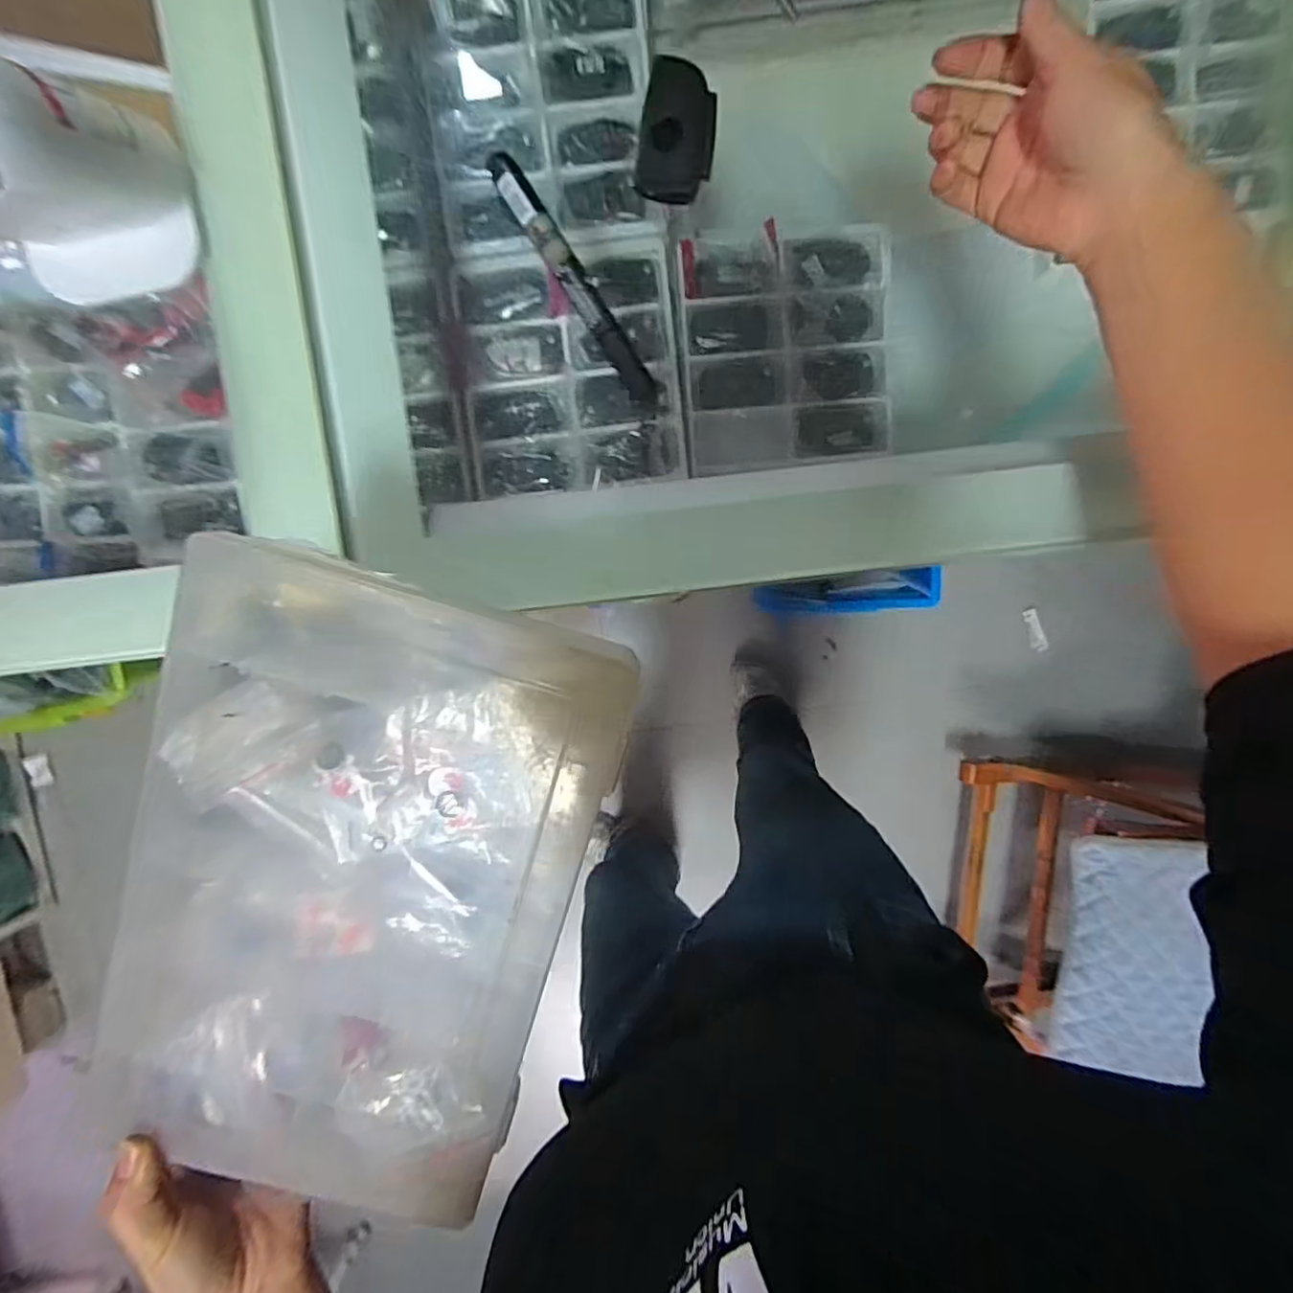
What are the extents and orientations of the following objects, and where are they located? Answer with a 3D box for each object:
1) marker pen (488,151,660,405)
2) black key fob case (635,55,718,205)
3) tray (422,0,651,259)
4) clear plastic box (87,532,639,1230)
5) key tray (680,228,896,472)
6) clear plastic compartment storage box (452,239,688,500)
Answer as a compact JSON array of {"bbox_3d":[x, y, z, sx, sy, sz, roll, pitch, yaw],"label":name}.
[{"bbox_3d":[-0.037,-0.193,0.328,0.015,0.009,0.142,-33,95,4],"label":"marker pen"},{"bbox_3d":[0.016,-0.267,0.319,0.038,0.012,0.063,7,96,0],"label":"black key fob case"},{"bbox_3d":[-0.082,-0.438,0.464,0.165,0.019,0.238,-5,96,2],"label":"tray"},{"bbox_3d":[-0.121,0.104,0.254,0.170,0.025,0.263,16,96,-1],"label":"clear plastic box"},{"bbox_3d":[0.117,-0.251,0.528,0.170,0.038,0.189,-4,96,2],"label":"key tray"},{"bbox_3d":[-0.060,-0.221,0.498,0.171,0.024,0.181,-5,96,2],"label":"clear plastic compartment storage box"}]

